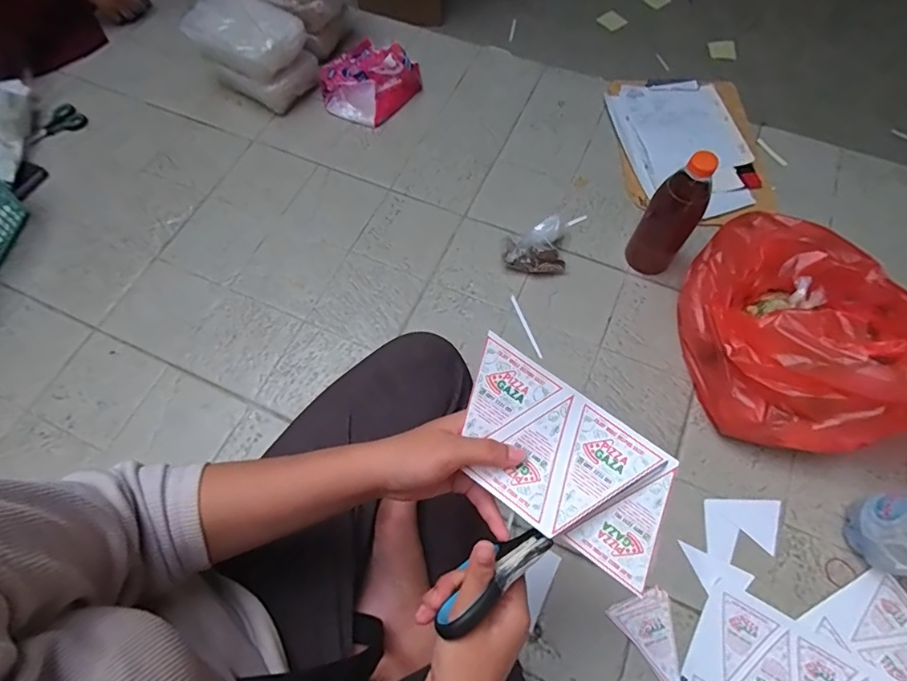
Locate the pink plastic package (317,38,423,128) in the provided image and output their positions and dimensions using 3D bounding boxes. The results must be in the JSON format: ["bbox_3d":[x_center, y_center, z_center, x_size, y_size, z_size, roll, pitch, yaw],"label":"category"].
[{"bbox_3d":[-0.159,-0.474,0.869,0.150,0.071,0.163,34,70,15],"label":"pink plastic package"}]

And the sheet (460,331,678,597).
[{"bbox_3d":[0.076,0.083,0.334,0.169,0.016,0.091,34,93,2],"label":"sheet"}]

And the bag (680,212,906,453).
[{"bbox_3d":[0.459,-0.020,0.600,0.284,0.171,0.297,-1,65,1],"label":"bag"}]

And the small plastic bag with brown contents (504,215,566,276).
[{"bbox_3d":[0.120,-0.136,0.724,0.084,0.053,0.069,-1,65,1],"label":"small plastic bag with brown contents"}]

